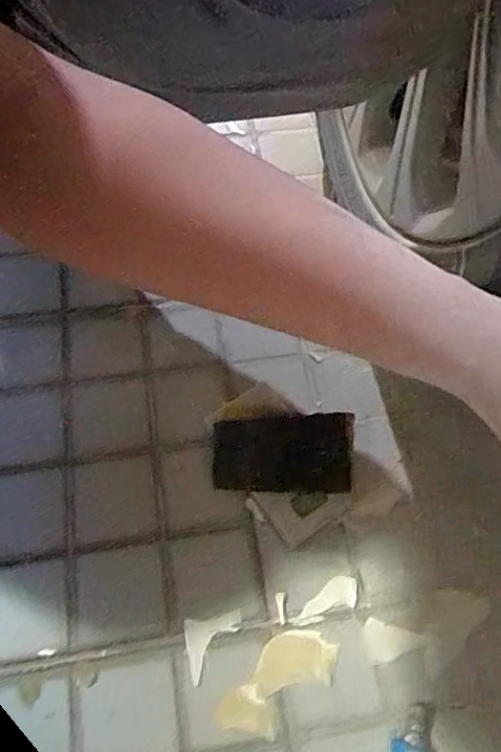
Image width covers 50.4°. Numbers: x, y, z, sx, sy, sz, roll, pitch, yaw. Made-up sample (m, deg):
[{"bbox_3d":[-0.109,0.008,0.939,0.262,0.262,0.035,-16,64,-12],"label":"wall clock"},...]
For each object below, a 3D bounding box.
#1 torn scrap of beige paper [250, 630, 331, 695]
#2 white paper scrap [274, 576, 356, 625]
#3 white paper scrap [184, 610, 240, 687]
[{"bbox_3d":[0.032,0.215,0.402,0.065,0.004,0.037,-8,65,-7],"label":"torn scrap of beige paper"},{"bbox_3d":[0.053,0.179,0.423,0.065,0.004,0.026,-12,66,-9],"label":"white paper scrap"},{"bbox_3d":[-0.027,0.205,0.404,0.043,0.004,0.042,-8,65,-7],"label":"white paper scrap"}]

